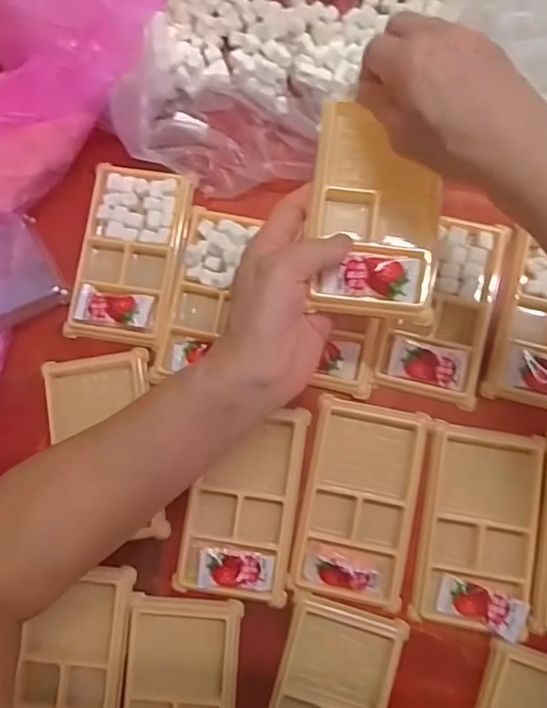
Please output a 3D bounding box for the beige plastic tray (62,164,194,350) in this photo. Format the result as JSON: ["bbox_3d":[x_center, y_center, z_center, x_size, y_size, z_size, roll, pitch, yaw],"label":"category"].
[{"bbox_3d":[-0.109,-0.076,0.438,0.075,0.017,0.133,10,84,5],"label":"beige plastic tray"}]

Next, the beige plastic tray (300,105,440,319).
[{"bbox_3d":[0.062,-0.085,0.348,0.077,0.015,0.126,6,84,5],"label":"beige plastic tray"}]

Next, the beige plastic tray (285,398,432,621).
[{"bbox_3d":[0.061,0.104,0.399,0.078,0.014,0.136,11,84,5],"label":"beige plastic tray"}]

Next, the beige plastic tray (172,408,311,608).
[{"bbox_3d":[-0.022,0.105,0.409,0.077,0.010,0.134,8,84,5],"label":"beige plastic tray"}]

